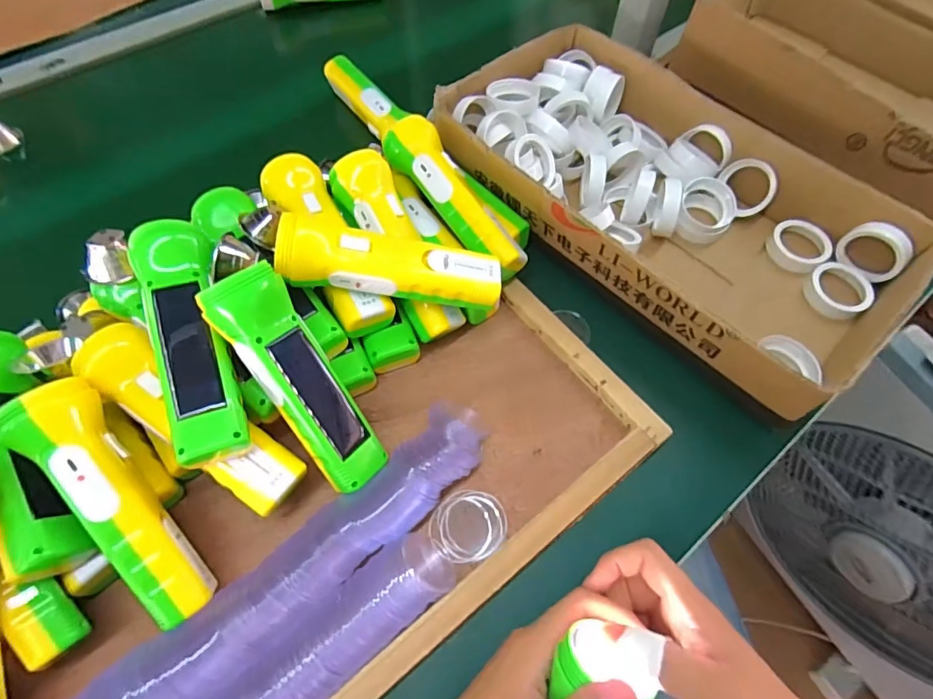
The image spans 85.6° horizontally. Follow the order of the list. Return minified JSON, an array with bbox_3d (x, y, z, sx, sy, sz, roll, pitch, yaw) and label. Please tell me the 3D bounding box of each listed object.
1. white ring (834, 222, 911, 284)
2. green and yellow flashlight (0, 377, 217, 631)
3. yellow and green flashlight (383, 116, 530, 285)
[{"bbox_3d":[0.372,-0.090,0.459,0.015,0.052,0.054,-32,66,-17],"label":"white ring"},{"bbox_3d":[-0.216,0.095,0.310,0.045,0.041,0.162,-34,95,-19],"label":"green and yellow flashlight"},{"bbox_3d":[-0.009,-0.135,0.450,0.049,0.040,0.171,-34,79,-19],"label":"yellow and green flashlight"}]

